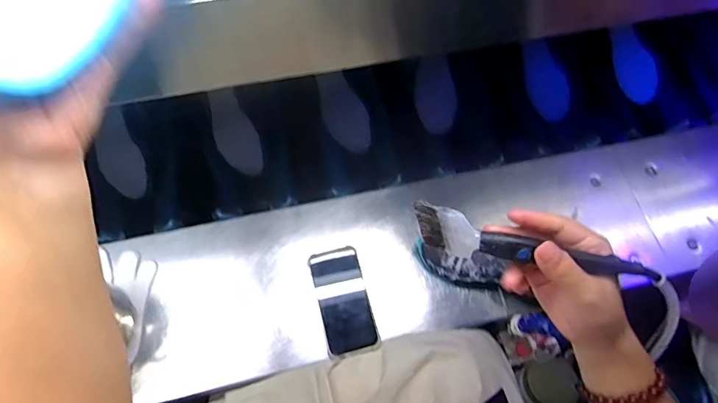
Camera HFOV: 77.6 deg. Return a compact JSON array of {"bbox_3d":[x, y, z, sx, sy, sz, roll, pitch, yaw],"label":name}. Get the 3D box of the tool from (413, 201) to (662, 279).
[{"bbox_3d":[0.127,0.035,0.326,0.178,0.026,0.025,12,66,3],"label":"tool"}]

